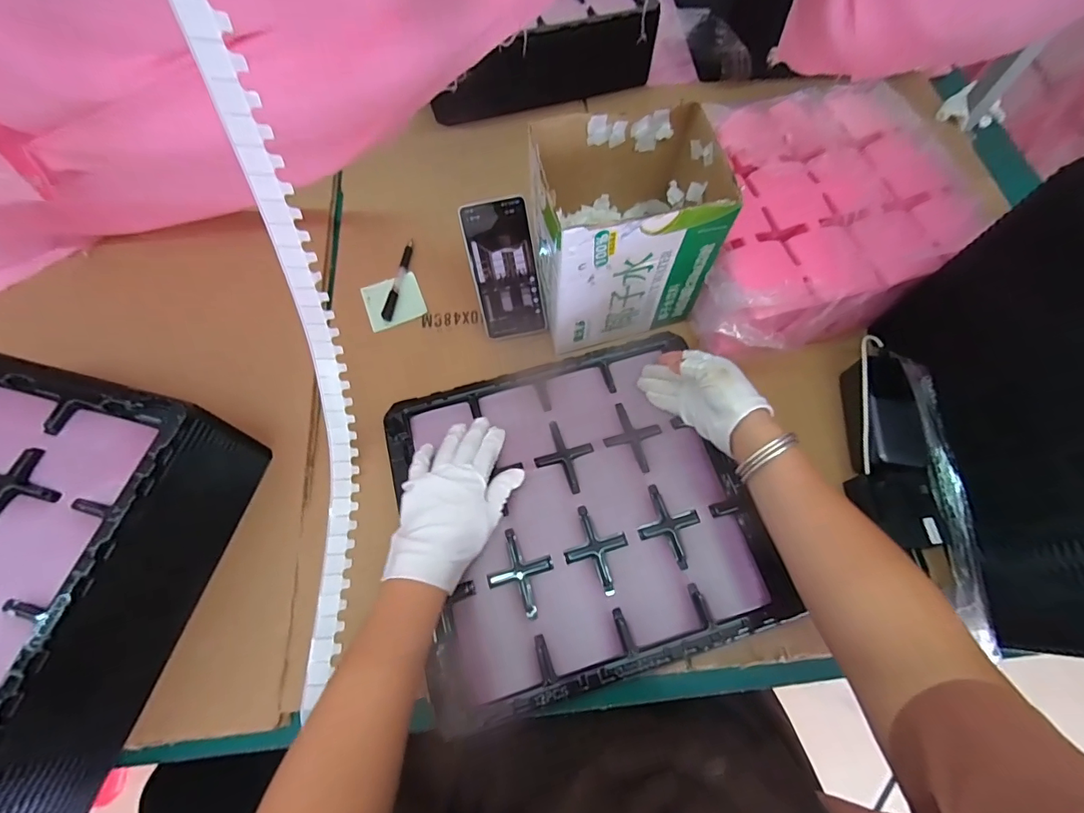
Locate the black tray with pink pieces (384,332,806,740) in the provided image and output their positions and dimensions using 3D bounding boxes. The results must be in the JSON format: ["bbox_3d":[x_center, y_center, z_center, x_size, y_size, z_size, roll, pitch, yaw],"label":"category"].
[{"bbox_3d":[0.036,0.104,0.499,0.352,0.026,0.334,-15,69,-8],"label":"black tray with pink pieces"}]

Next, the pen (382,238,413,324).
[{"bbox_3d":[-0.198,-0.178,0.641,0.014,0.006,0.131,10,68,2],"label":"pen"}]

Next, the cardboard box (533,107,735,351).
[{"bbox_3d":[0.087,-0.194,0.534,0.184,0.188,0.163,-9,68,-6],"label":"cardboard box"}]

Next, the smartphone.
[{"bbox_3d":[-0.043,-0.160,0.561,0.078,0.165,0.008,-11,30,0],"label":"smartphone"}]

